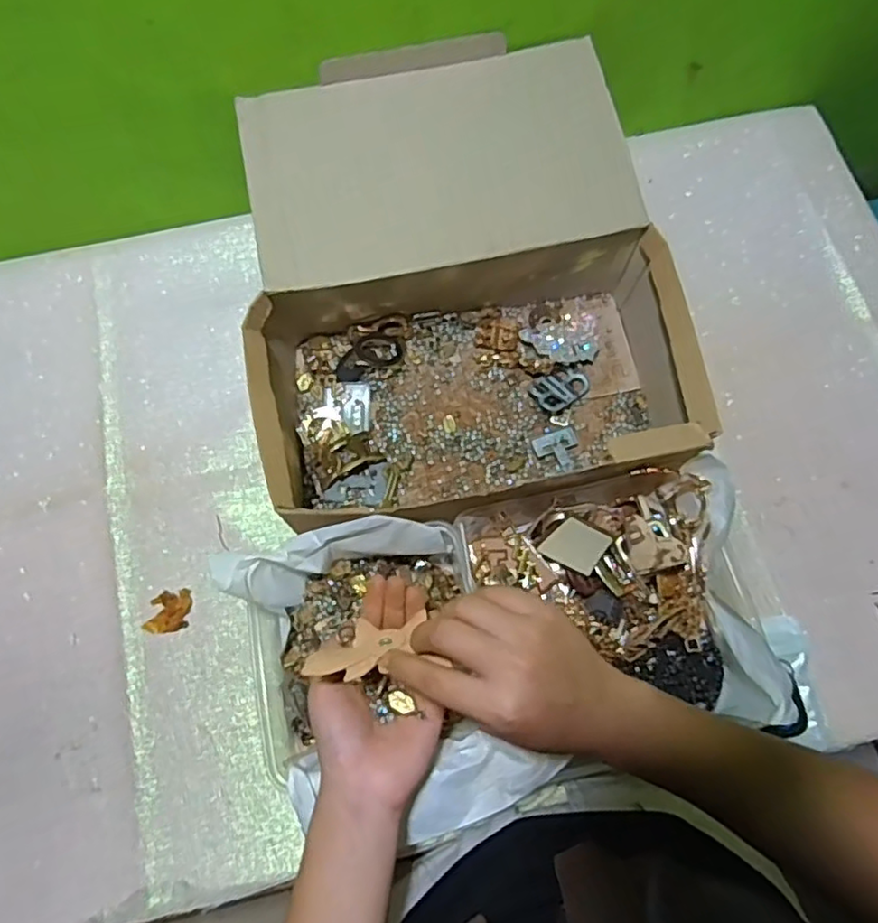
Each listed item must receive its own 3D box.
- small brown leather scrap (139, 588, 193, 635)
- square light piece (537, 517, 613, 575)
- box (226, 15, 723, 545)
[{"bbox_3d":[-0.226,0.125,0.532,0.037,0.005,0.034,-6,71,-1],"label":"small brown leather scrap"},{"bbox_3d":[0.105,0.064,0.481,0.046,0.005,0.036,27,114,-12],"label":"square light piece"},{"bbox_3d":[0.014,-0.146,0.555,0.331,0.132,0.385,-10,71,-3],"label":"box"}]

